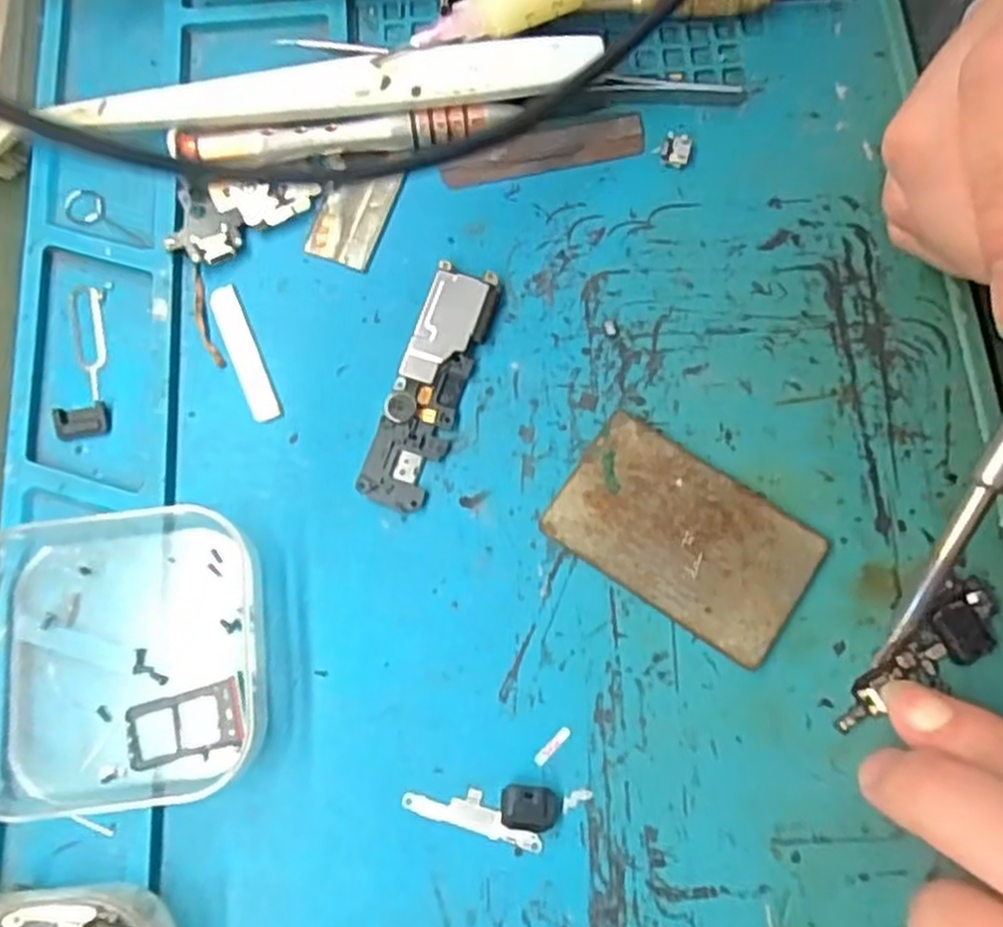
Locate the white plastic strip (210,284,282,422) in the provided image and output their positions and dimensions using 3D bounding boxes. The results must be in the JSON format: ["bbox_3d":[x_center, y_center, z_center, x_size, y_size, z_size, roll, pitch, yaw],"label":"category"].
[{"bbox_3d":[-0.067,-0.029,0.203,0.008,0.004,0.039,-23,76,-4],"label":"white plastic strip"}]

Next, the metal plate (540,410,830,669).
[{"bbox_3d":[0.044,0.017,0.190,0.059,0.004,0.037,34,79,9],"label":"metal plate"}]

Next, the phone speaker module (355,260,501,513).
[{"bbox_3d":[-0.018,-0.020,0.200,0.018,0.005,0.064,17,77,6],"label":"phone speaker module"}]

